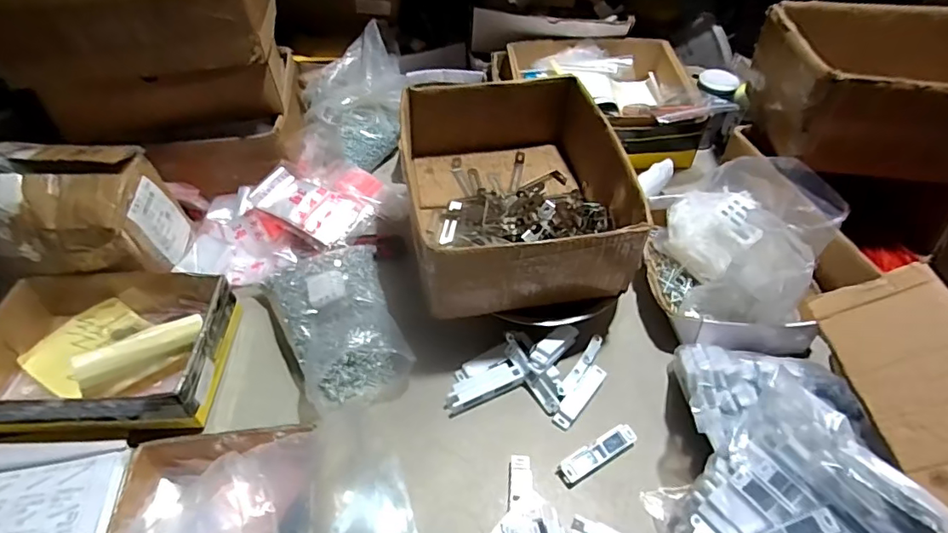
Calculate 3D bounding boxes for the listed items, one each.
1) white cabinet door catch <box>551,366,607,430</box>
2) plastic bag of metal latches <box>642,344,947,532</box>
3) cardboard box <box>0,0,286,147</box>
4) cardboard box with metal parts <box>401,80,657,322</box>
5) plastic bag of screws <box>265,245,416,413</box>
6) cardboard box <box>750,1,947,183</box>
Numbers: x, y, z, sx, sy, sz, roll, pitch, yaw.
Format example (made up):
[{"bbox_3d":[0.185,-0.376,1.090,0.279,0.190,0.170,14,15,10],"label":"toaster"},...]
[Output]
[{"bbox_3d":[0.129,0.155,0.631,0.024,0.005,0.096,32,56,24],"label":"white cabinet door catch"},{"bbox_3d":[0.290,0.190,0.519,0.185,0.146,0.287,-3,50,-4],"label":"plastic bag of metal latches"},{"bbox_3d":[-0.446,-0.339,0.726,0.319,0.231,0.259,-10,50,-9],"label":"cardboard box"},{"bbox_3d":[0.047,-0.094,0.675,0.254,0.133,0.303,-7,50,-7],"label":"cardboard box with metal parts"},{"bbox_3d":[-0.163,0.064,0.659,0.148,0.084,0.213,-22,53,-19],"label":"plastic bag of screws"},{"bbox_3d":[0.578,-0.237,0.717,0.326,0.136,0.243,4,49,2],"label":"cardboard box"}]

